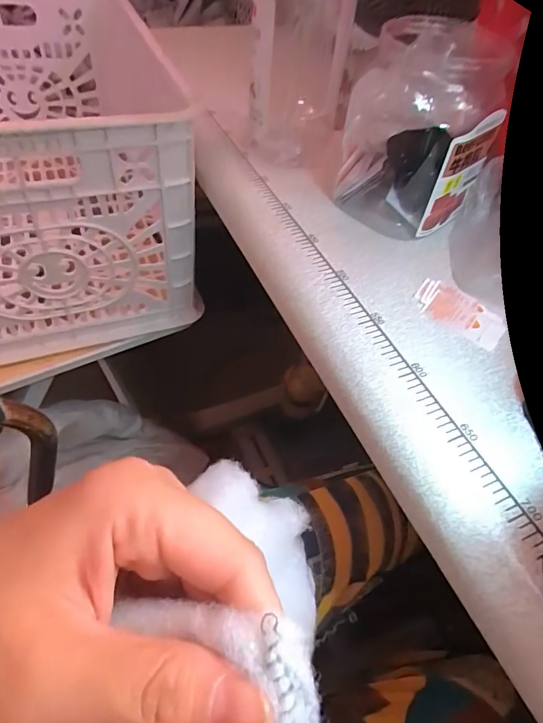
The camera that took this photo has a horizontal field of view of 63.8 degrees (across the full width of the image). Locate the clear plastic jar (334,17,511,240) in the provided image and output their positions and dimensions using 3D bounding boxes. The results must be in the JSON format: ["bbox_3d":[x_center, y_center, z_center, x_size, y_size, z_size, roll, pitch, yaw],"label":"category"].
[{"bbox_3d":[0.116,-0.188,0.359,0.082,0.138,0.111,-29,59,-26],"label":"clear plastic jar"}]

